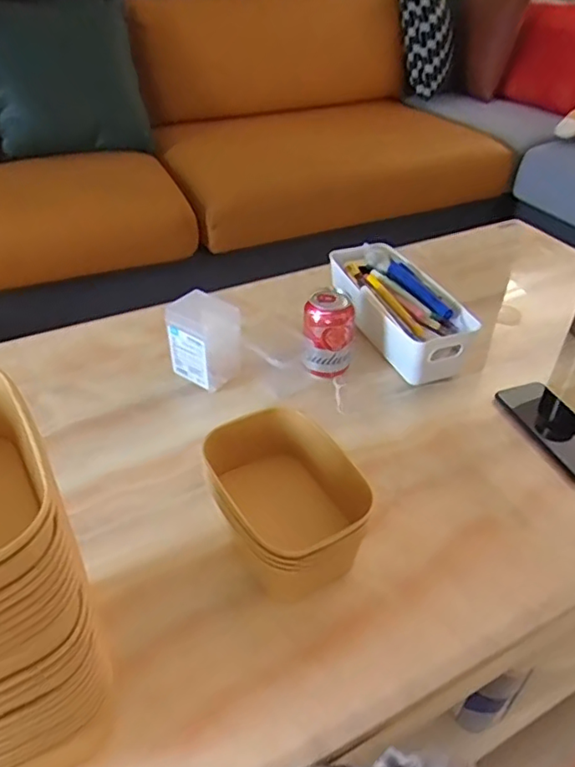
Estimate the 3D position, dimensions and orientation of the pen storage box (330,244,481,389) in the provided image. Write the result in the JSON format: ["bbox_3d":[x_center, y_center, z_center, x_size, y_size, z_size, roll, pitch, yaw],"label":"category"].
[{"bbox_3d":[0.146,-0.101,0.822,0.109,0.088,0.238,-15,42,-20],"label":"pen storage box"}]

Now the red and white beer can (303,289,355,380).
[{"bbox_3d":[0.052,-0.060,0.754,0.061,0.110,0.054,5,39,4],"label":"red and white beer can"}]

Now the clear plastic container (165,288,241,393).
[{"bbox_3d":[-0.105,-0.053,0.747,0.065,0.112,0.071,30,47,30],"label":"clear plastic container"}]

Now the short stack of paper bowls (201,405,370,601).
[{"bbox_3d":[-0.004,0.111,0.555,0.112,0.103,0.142,-29,48,-33],"label":"short stack of paper bowls"}]

